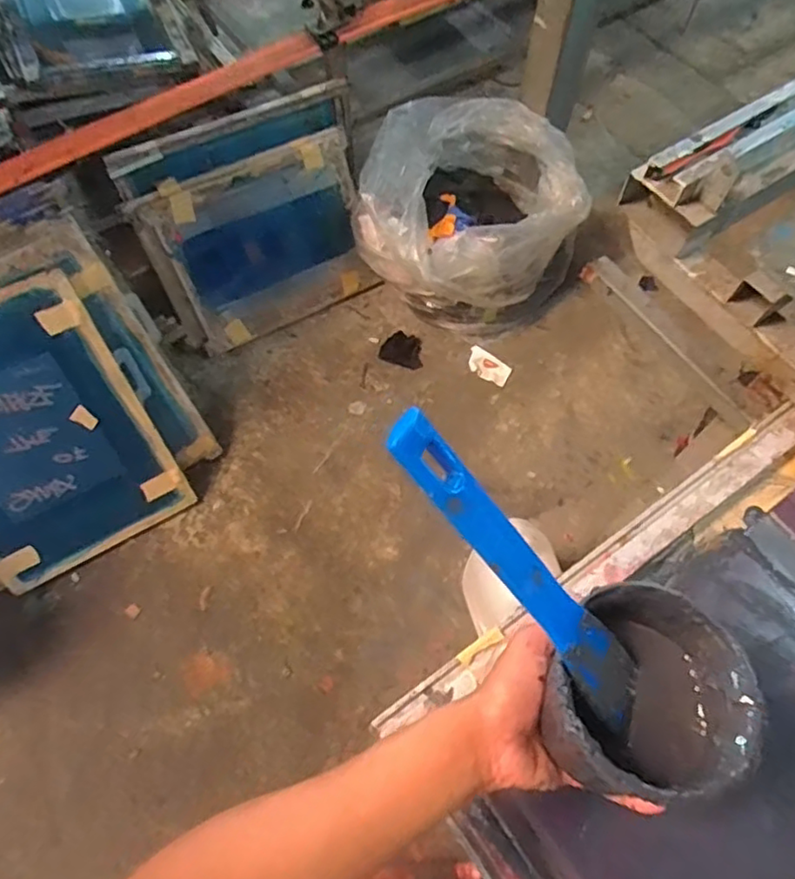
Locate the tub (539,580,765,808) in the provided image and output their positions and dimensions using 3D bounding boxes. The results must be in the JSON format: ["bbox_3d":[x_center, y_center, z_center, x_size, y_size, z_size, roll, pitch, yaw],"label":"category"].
[{"bbox_3d":[0.146,0.148,0.379,0.110,0.082,0.106,1,64,-2],"label":"tub"}]

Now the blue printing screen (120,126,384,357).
[{"bbox_3d":[-0.327,-0.491,1.577,0.546,0.411,0.047,-25,34,-11],"label":"blue printing screen"}]

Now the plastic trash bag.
[{"bbox_3d":[0.182,-0.567,1.600,0.554,0.345,0.461,4,64,-1],"label":"plastic trash bag"}]

